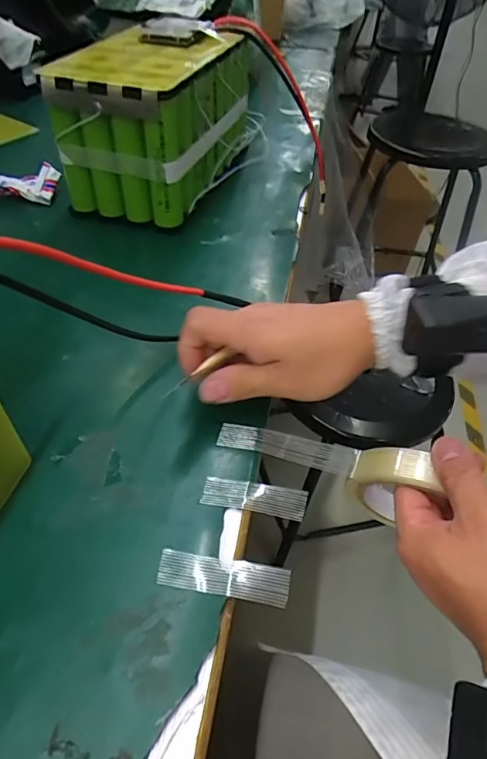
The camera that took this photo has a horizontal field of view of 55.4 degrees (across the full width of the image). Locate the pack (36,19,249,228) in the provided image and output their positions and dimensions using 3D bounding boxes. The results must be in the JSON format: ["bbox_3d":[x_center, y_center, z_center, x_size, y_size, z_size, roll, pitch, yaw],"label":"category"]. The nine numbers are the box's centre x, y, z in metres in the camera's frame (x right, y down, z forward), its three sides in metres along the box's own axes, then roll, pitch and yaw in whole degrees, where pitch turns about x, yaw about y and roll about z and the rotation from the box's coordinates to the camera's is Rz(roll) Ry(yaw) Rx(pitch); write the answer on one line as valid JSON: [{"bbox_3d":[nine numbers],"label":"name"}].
[{"bbox_3d":[-0.090,-0.314,0.559,0.139,0.155,0.266,14,48,11],"label":"pack"}]

